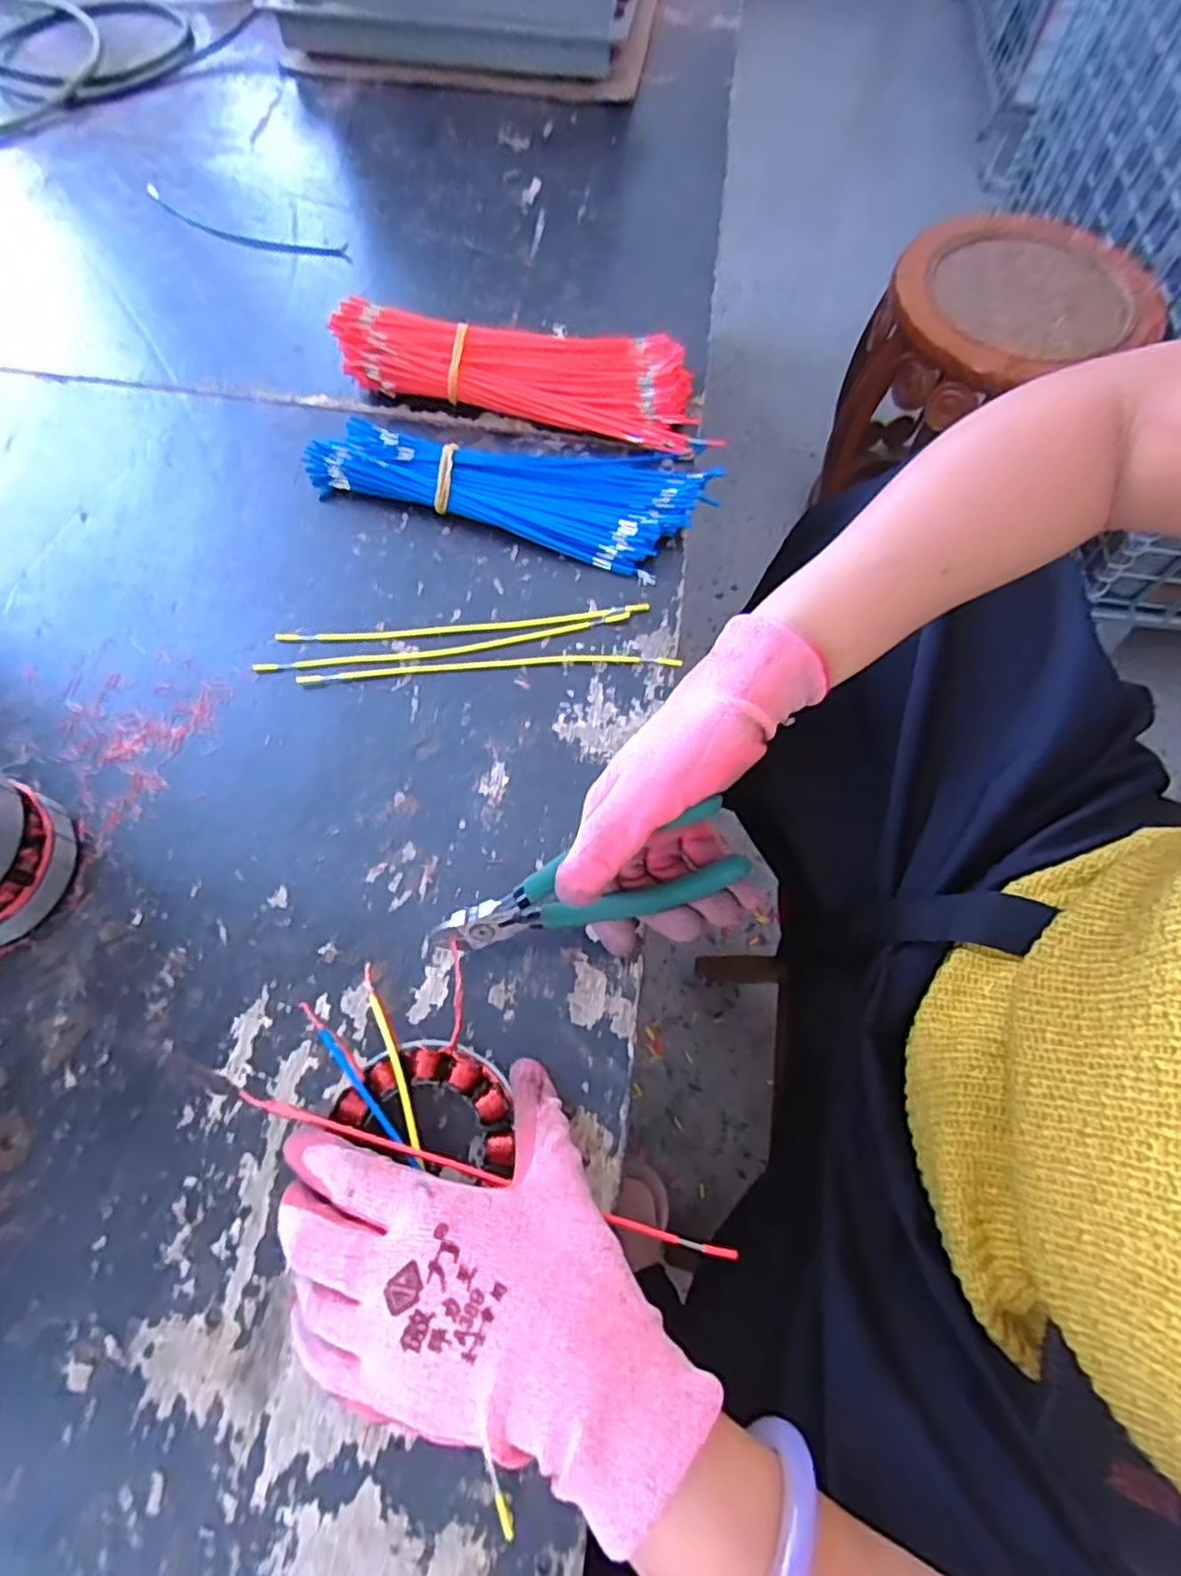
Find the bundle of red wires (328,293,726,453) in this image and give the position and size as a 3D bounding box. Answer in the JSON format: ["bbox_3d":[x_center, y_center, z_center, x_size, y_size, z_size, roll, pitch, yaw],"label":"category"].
[{"bbox_3d":[-0.048,-0.295,0.502,0.255,0.042,0.062,12,67,3],"label":"bundle of red wires"}]

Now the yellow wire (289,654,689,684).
[{"bbox_3d":[-0.061,-0.075,0.430,0.229,0.006,0.011,-2,67,-2],"label":"yellow wire"}]

